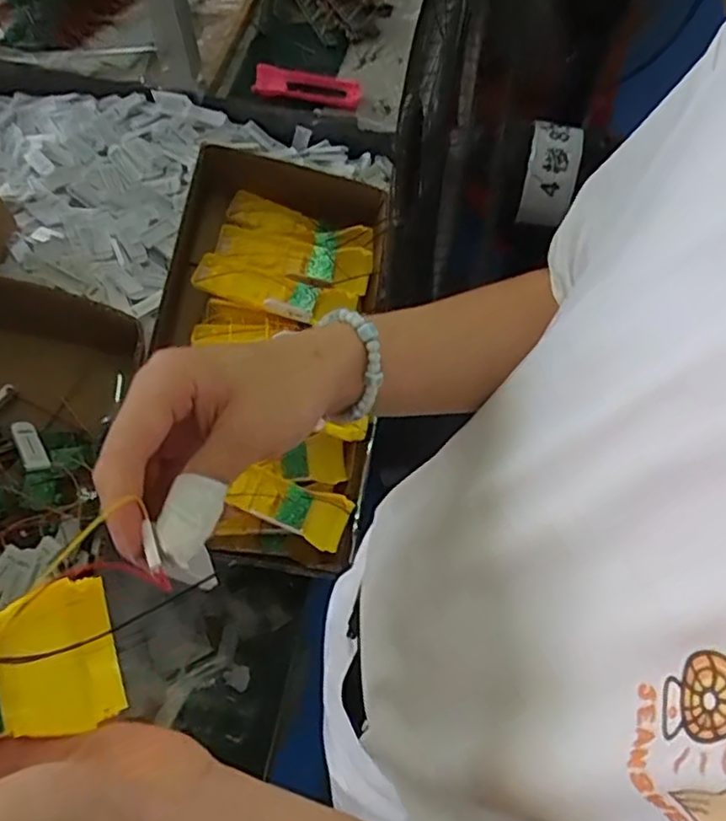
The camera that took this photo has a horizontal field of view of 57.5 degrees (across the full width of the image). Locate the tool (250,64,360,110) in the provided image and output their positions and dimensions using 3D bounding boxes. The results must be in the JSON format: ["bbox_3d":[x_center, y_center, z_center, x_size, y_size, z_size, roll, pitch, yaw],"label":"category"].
[{"bbox_3d":[-0.084,-0.491,1.001,0.156,0.011,0.064,1,63,-14],"label":"tool"}]

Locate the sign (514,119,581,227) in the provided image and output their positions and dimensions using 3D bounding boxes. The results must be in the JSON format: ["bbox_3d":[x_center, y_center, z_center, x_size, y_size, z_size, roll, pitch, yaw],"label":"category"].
[{"bbox_3d":[0.189,-0.240,0.667,0.047,0.026,0.099,12,97,4],"label":"sign"}]

